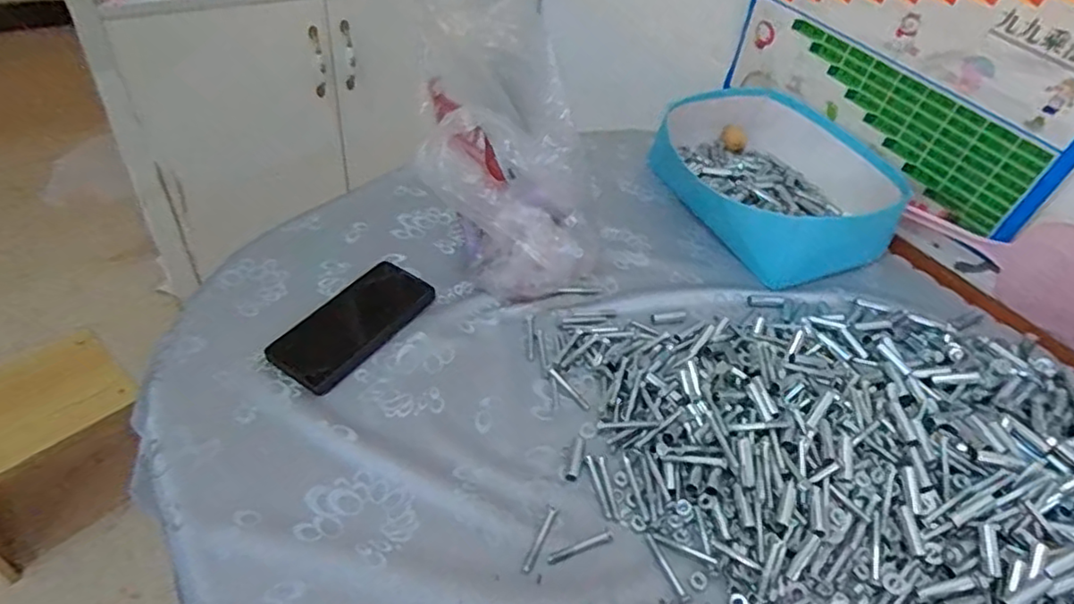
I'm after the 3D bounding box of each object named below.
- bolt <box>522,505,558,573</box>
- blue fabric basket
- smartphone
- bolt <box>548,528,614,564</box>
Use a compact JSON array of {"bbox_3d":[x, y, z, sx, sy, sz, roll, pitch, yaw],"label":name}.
[{"bbox_3d":[0.003,0.185,0.485,0.007,0.004,0.058,20,48,13],"label":"bolt"},{"bbox_3d":[0.318,-0.169,0.818,0.257,0.079,0.303,-18,51,-25],"label":"blue fabric basket"},{"bbox_3d":[-0.181,0.019,0.617,0.085,0.007,0.166,29,48,18],"label":"smartphone"},{"bbox_3d":[0.035,0.192,0.484,0.057,0.004,0.009,-17,50,-20],"label":"bolt"}]

